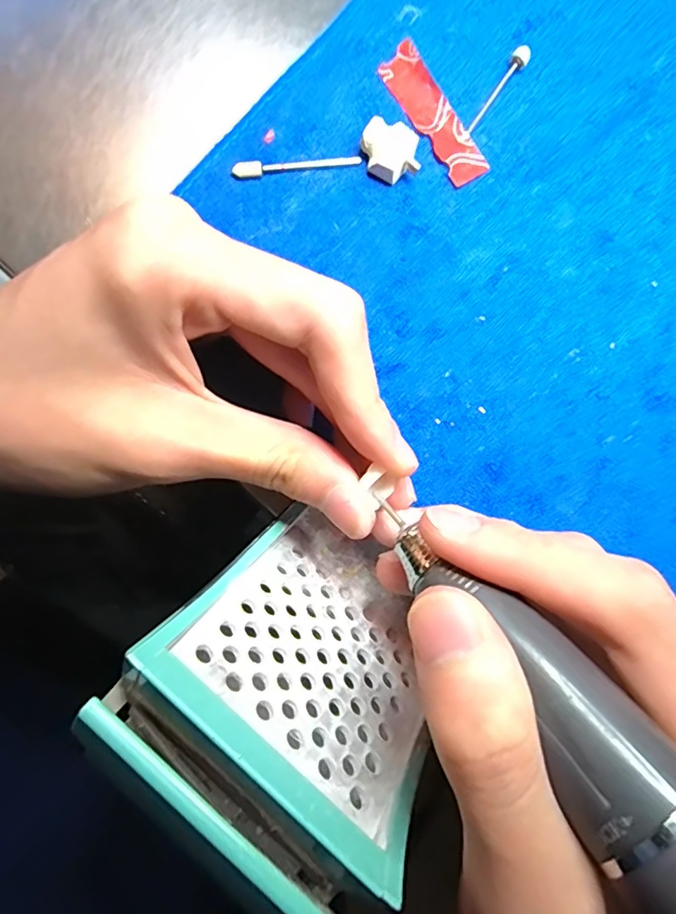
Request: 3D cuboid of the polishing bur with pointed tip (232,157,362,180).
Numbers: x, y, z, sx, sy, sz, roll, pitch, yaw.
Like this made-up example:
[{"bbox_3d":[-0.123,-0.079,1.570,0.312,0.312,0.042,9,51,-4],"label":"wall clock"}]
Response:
[{"bbox_3d":[-0.016,-0.110,0.202,0.048,0.004,0.005,-7,80,-2],"label":"polishing bur with pointed tip"}]

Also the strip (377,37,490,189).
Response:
[{"bbox_3d":[0.037,-0.131,0.206,0.016,0.004,0.058,-31,84,-1],"label":"strip"}]

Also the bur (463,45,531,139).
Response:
[{"bbox_3d":[0.061,-0.141,0.207,0.006,0.007,0.043,34,81,6],"label":"bur"}]

